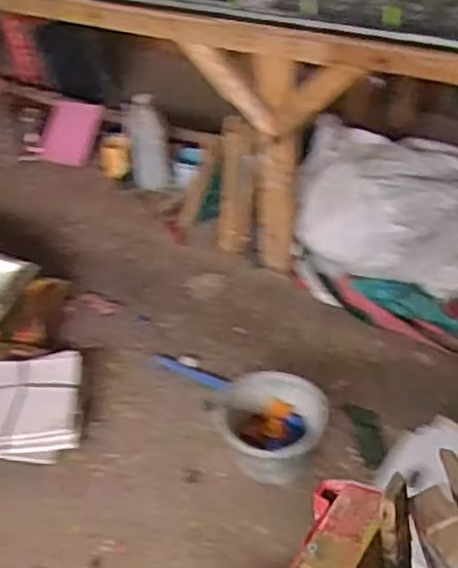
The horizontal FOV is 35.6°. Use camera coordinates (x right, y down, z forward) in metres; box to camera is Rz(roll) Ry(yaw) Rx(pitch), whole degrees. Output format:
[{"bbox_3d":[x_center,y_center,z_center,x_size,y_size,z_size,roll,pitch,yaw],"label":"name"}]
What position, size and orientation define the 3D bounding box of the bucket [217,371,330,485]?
[{"bbox_3d":[0.097,0.328,1.619,0.244,0.134,0.234,-2,37,1],"label":"bucket"}]

